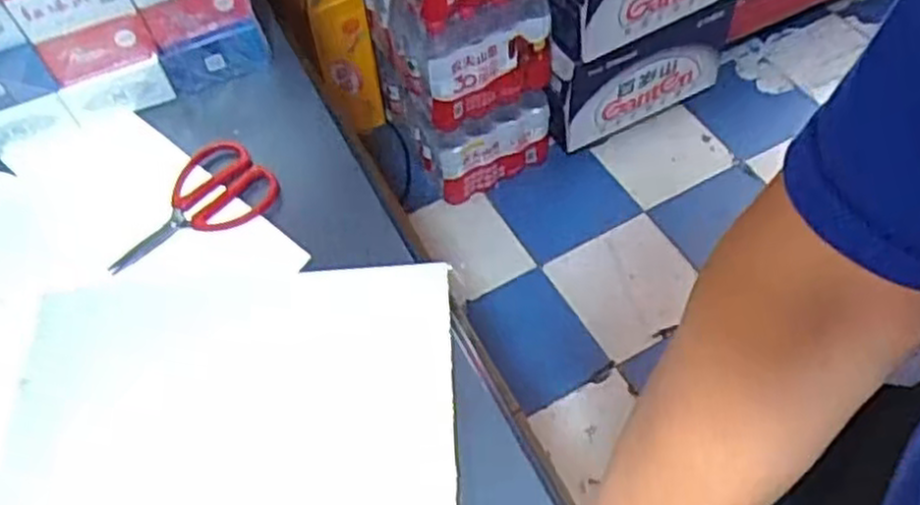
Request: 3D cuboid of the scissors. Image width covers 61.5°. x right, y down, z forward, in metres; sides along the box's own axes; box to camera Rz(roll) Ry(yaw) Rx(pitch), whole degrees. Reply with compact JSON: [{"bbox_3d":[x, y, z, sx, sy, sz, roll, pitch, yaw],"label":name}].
[{"bbox_3d":[-0.232,-0.041,0.652,0.145,0.019,0.095,-31,61,-15],"label":"scissors"}]

